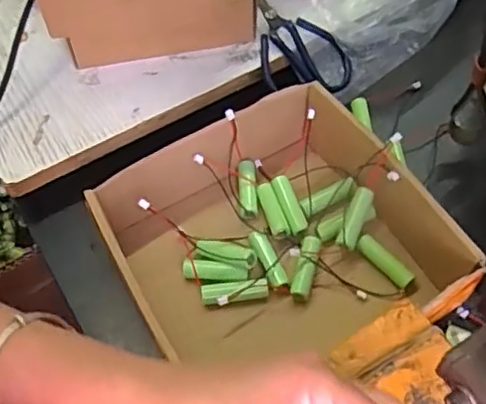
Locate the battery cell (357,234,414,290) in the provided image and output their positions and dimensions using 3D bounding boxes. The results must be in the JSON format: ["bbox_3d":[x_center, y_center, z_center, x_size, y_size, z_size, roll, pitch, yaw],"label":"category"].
[{"bbox_3d":[0.104,0.045,0.467,0.014,0.014,0.049,-35,63,-19],"label":"battery cell"}]

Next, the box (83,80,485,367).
[{"bbox_3d":[0.025,0.034,0.467,0.206,0.089,0.189,-28,60,-15],"label":"box"}]

